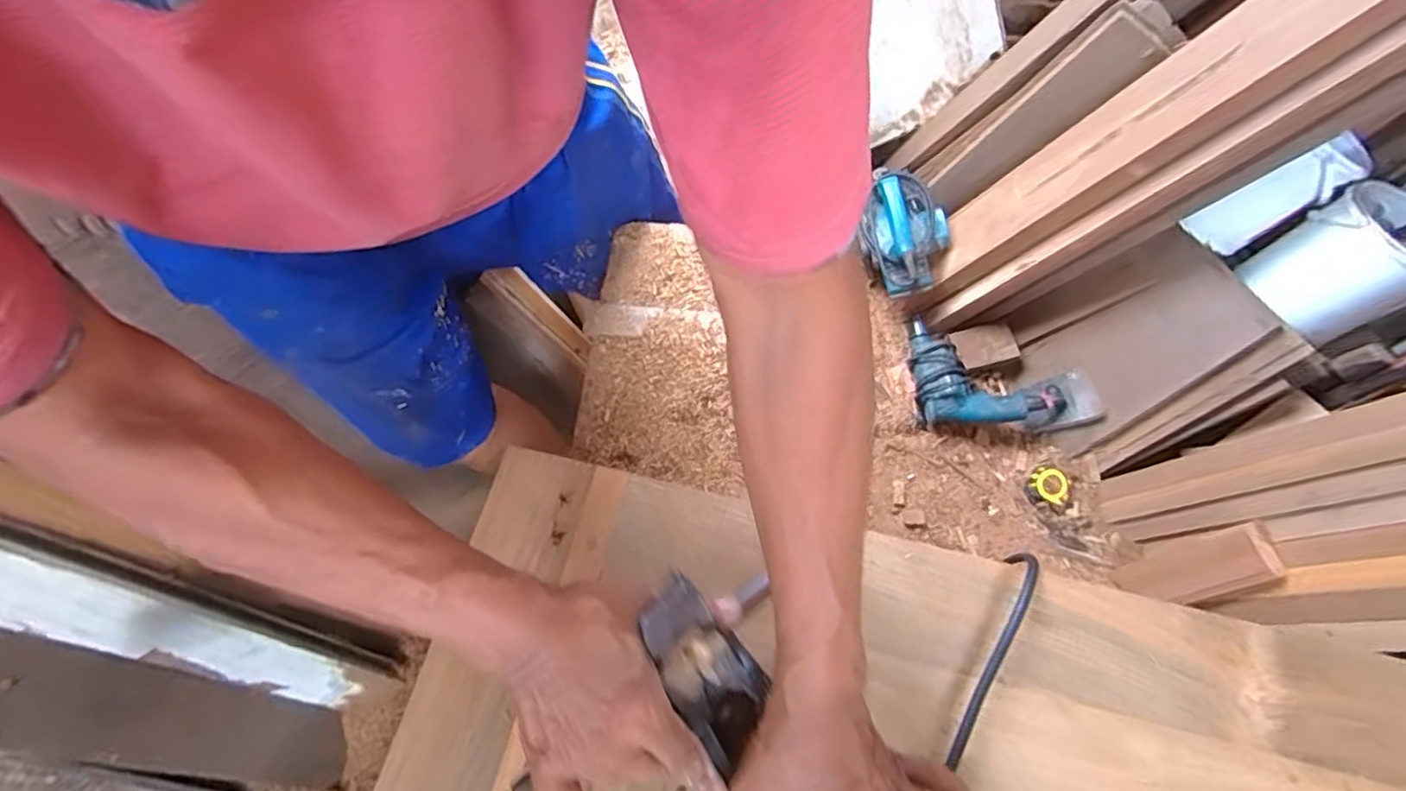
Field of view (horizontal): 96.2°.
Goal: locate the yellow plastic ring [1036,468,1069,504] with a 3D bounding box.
[{"bbox_3d":[0.634,0.162,1.146,0.054,0.005,0.054,-2,84,15],"label":"yellow plastic ring"}]

